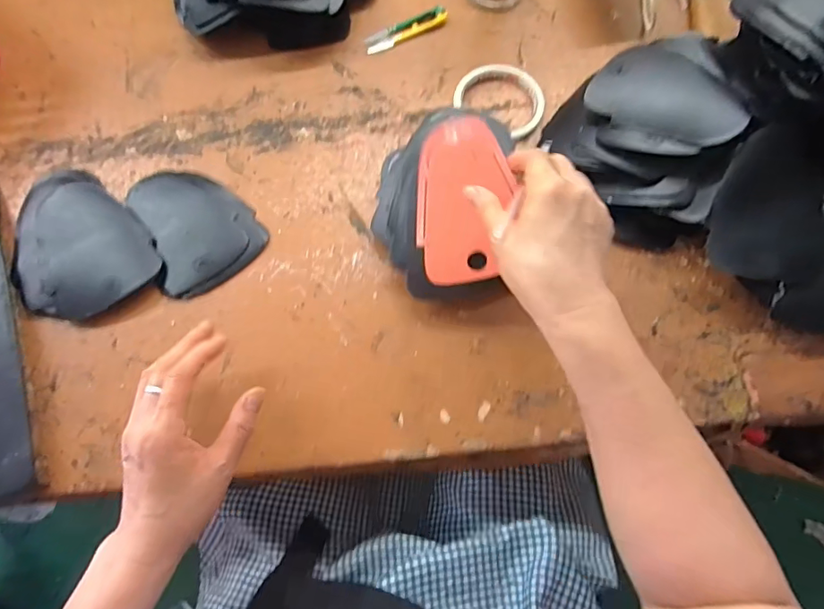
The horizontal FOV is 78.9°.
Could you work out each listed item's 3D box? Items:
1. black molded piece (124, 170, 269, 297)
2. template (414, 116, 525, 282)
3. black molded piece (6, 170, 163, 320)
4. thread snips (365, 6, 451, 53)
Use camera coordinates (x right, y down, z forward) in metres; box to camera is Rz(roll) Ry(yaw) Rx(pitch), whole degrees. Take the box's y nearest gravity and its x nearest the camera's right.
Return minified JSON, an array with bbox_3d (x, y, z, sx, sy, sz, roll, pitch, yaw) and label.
[{"bbox_3d":[-0.213,-0.080,0.489,0.102,0.007,0.137,-34,75,-9],"label":"black molded piece"},{"bbox_3d":[0.044,-0.087,0.424,0.085,0.008,0.137,4,93,29],"label":"template"},{"bbox_3d":[-0.325,-0.058,0.476,0.117,0.018,0.159,-42,76,-11],"label":"black molded piece"},{"bbox_3d":[-0.006,-0.311,0.563,0.099,0.006,0.022,-29,74,-8],"label":"thread snips"}]

